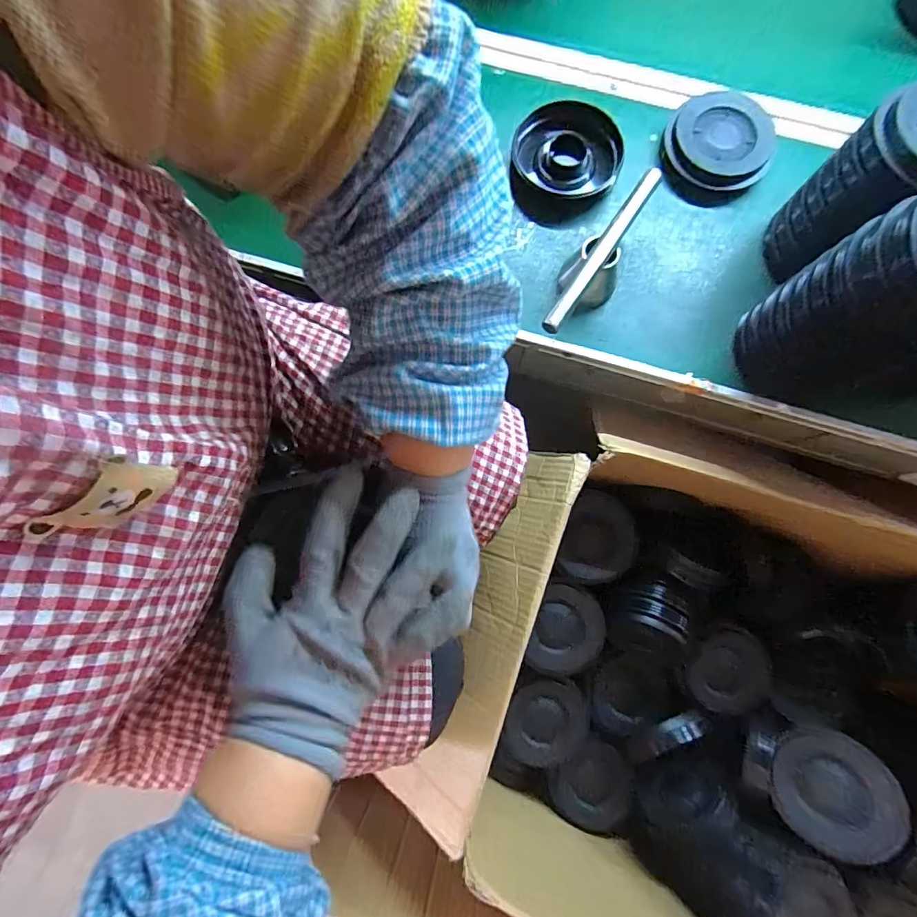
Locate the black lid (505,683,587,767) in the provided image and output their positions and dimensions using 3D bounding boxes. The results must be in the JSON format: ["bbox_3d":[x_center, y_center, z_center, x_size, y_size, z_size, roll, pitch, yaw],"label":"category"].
[{"bbox_3d":[0.120,0.354,0.621,0.109,0.035,0.104,0,86,3],"label":"black lid"}]

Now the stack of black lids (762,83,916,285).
[{"bbox_3d":[0.387,-0.249,0.434,0.129,0.141,0.106,-25,80,-5],"label":"stack of black lids"}]

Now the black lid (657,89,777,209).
[{"bbox_3d":[0.289,-0.346,0.511,0.114,0.033,0.115,0,79,0],"label":"black lid"}]

